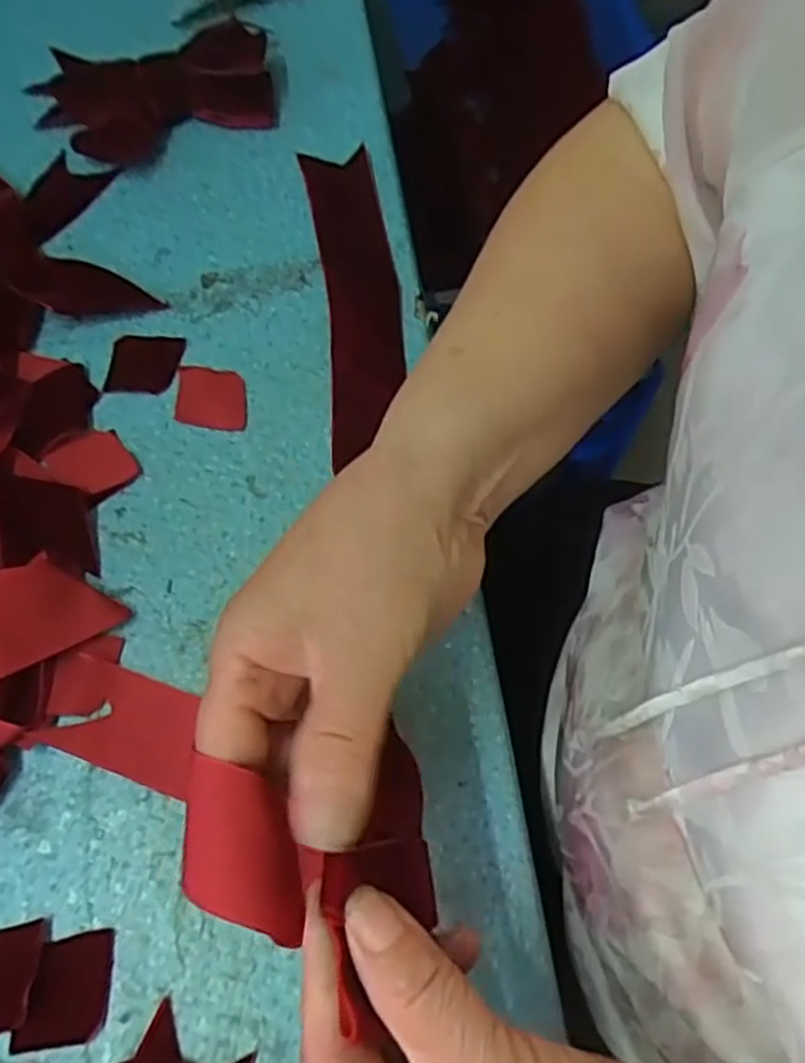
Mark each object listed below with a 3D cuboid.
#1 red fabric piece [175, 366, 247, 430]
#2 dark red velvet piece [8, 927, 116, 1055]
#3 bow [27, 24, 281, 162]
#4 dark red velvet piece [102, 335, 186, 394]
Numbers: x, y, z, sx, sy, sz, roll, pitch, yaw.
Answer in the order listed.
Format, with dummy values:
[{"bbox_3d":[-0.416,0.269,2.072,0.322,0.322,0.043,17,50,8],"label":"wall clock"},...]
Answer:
[{"bbox_3d":[-0.093,-0.066,0.383,0.033,0.004,0.033,1,66,-2],"label":"red fabric piece"},{"bbox_3d":[-0.121,0.165,0.280,0.032,0.004,0.035,-3,66,-4],"label":"dark red velvet piece"},{"bbox_3d":[-0.146,-0.262,0.458,0.134,0.025,0.094,-15,67,-9],"label":"bow"},{"bbox_3d":[-0.130,-0.085,0.392,0.033,0.004,0.034,8,65,1],"label":"dark red velvet piece"}]

